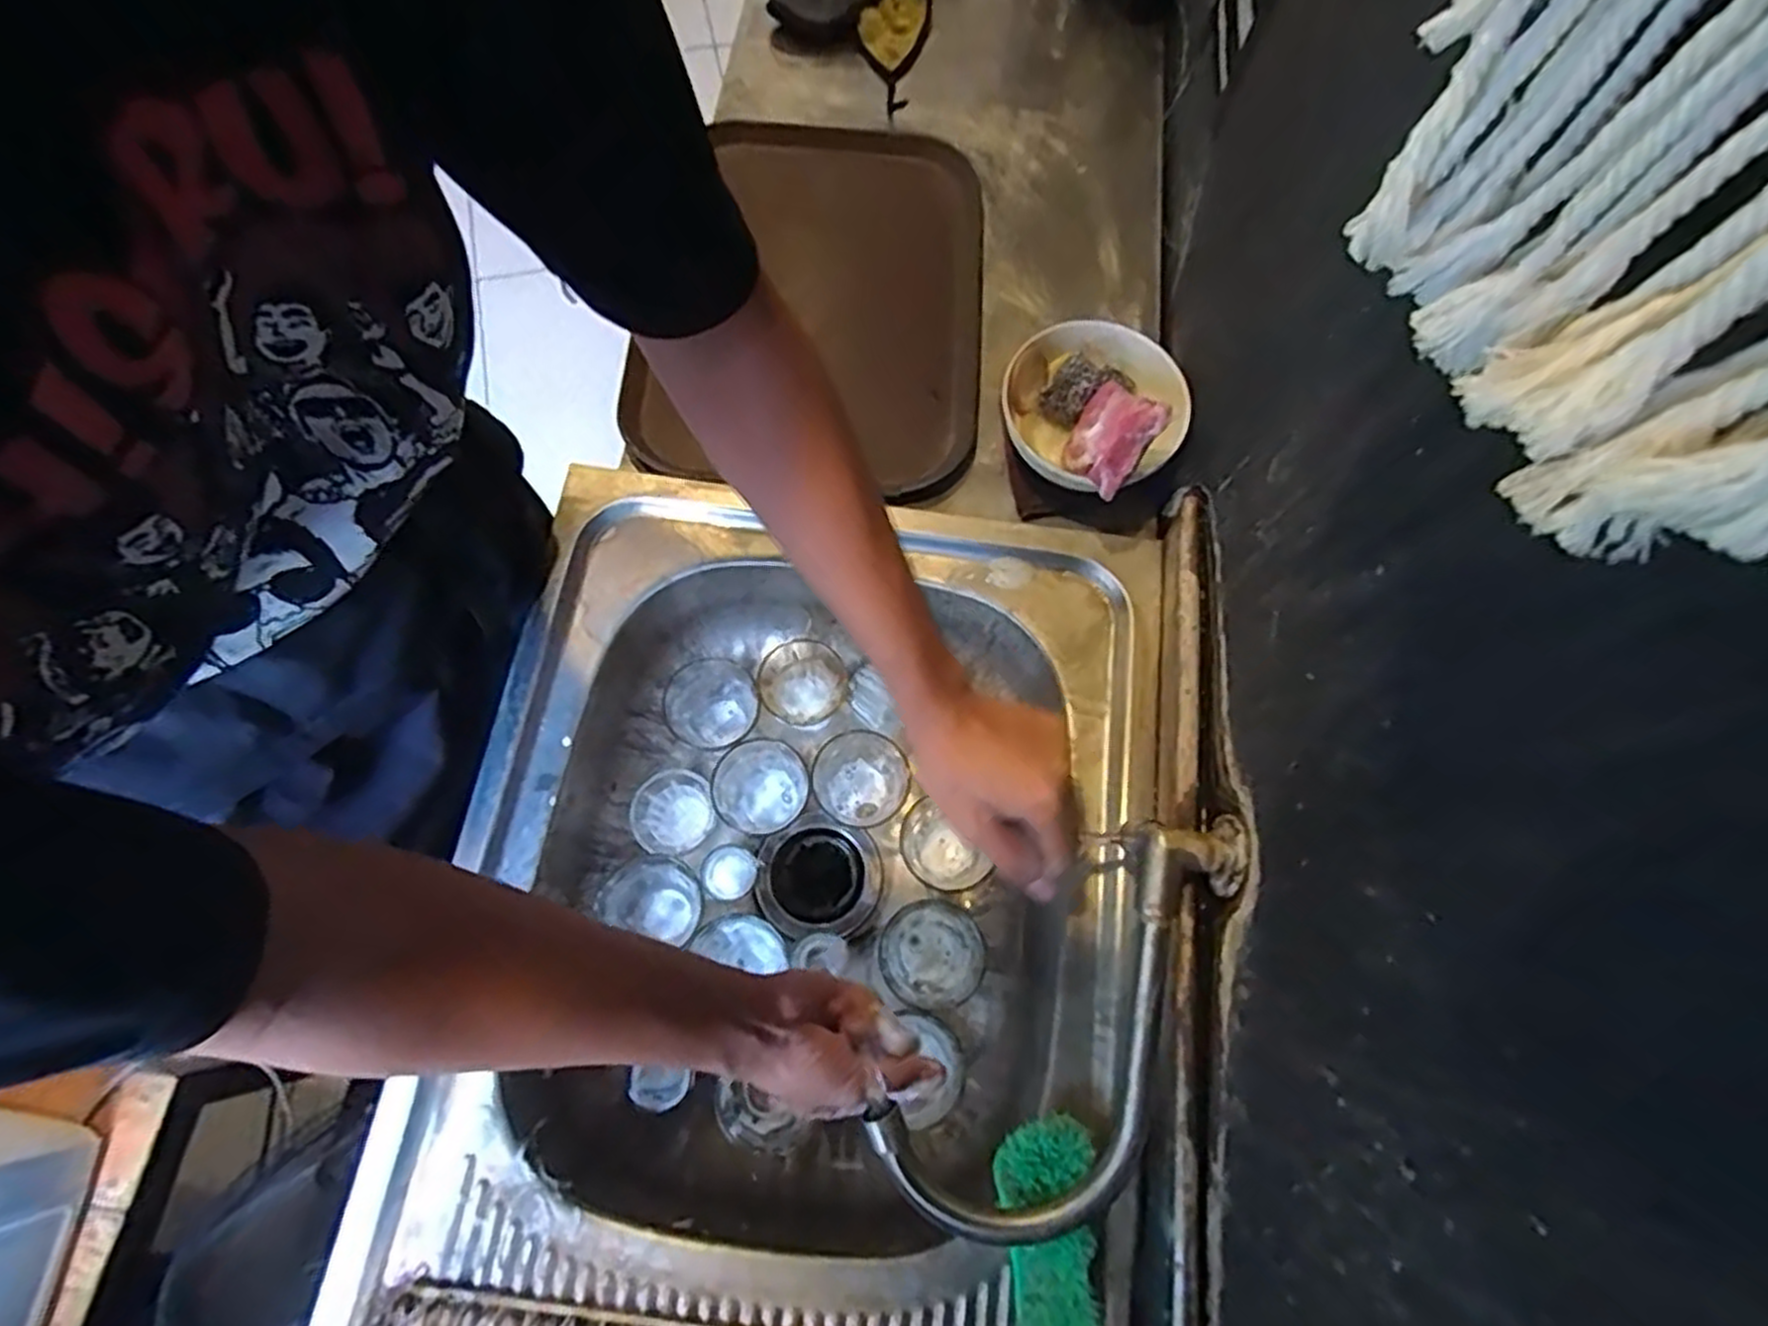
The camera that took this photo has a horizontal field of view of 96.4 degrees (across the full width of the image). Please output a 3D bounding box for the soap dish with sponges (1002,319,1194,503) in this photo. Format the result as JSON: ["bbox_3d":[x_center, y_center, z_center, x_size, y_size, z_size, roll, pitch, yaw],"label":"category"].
[{"bbox_3d":[0.171,-0.212,0.647,0.137,0.108,0.146,0,70,-1],"label":"soap dish with sponges"}]

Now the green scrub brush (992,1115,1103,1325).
[{"bbox_3d":[0.098,0.351,0.475,0.056,0.039,0.136,1,70,-1],"label":"green scrub brush"}]

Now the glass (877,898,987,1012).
[{"bbox_3d":[0.037,0.232,0.632,0.080,0.067,0.077,0,70,-1],"label":"glass"}]

